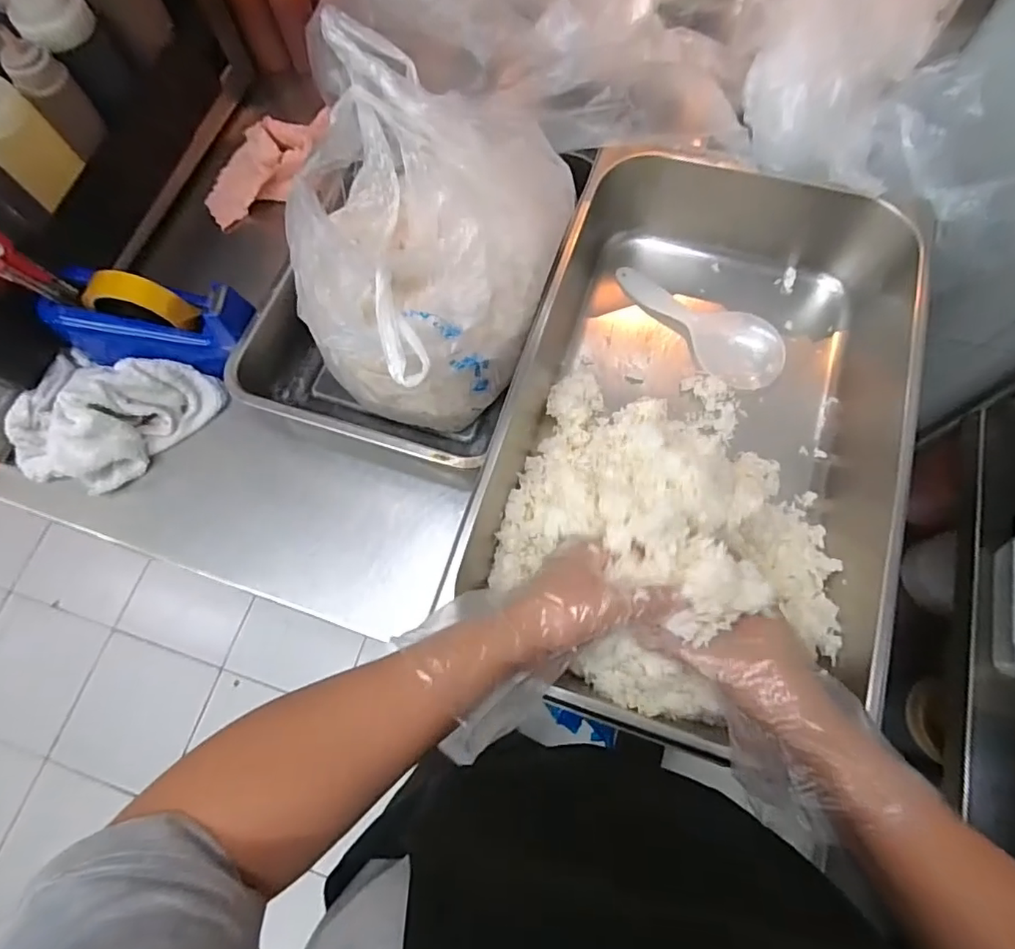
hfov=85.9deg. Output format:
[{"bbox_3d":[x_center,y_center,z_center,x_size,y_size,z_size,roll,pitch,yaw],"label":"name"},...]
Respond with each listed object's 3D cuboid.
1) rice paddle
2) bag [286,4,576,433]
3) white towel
[{"bbox_3d":[0.205,-0.169,0.585,0.065,0.022,0.197,-42,74,-12],"label":"rice paddle"},{"bbox_3d":[-0.065,-0.201,0.497,0.204,0.178,0.278,10,71,6],"label":"bag"},{"bbox_3d":[-0.420,-0.060,0.563,0.195,0.073,0.136,8,71,5],"label":"white towel"}]

